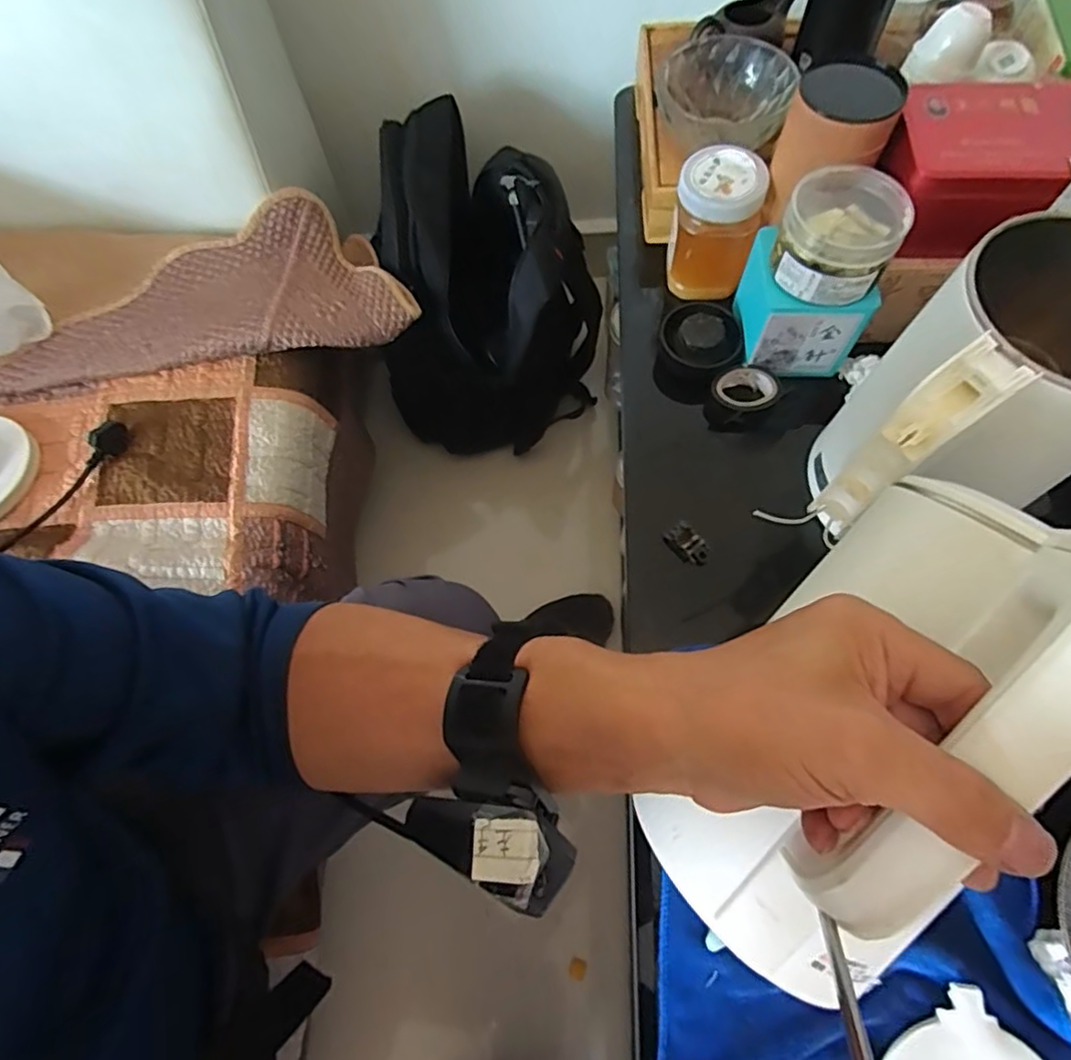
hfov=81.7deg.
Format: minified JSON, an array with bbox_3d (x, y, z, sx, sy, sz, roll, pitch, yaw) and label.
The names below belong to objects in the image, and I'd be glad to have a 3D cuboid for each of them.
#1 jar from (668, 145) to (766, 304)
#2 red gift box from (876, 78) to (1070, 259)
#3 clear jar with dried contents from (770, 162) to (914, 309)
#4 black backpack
[{"bbox_3d":[0.157,-0.266,0.548,0.070,0.110,0.062,9,69,6],"label":"jar"},{"bbox_3d":[0.369,-0.263,0.456,0.227,0.065,0.115,3,68,4],"label":"red gift box"},{"bbox_3d":[0.224,-0.222,0.461,0.080,0.053,0.095,19,70,10],"label":"clear jar with dried contents"},{"bbox_3d":[-0.068,-0.316,0.894,0.287,0.430,0.283,-1,68,2],"label":"black backpack"}]

